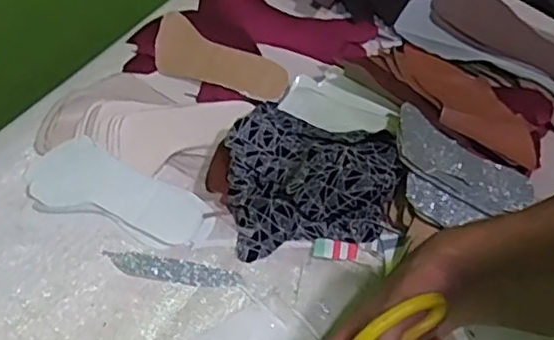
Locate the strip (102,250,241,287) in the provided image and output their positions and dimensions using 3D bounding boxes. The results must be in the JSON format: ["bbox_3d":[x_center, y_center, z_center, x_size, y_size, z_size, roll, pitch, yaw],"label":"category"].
[{"bbox_3d":[-0.102,0.097,0.611,0.128,0.004,0.024,10,60,-4],"label":"strip"}]

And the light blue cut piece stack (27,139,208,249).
[{"bbox_3d":[-0.163,0.023,0.635,0.177,0.015,0.073,24,56,7],"label":"light blue cut piece stack"}]

